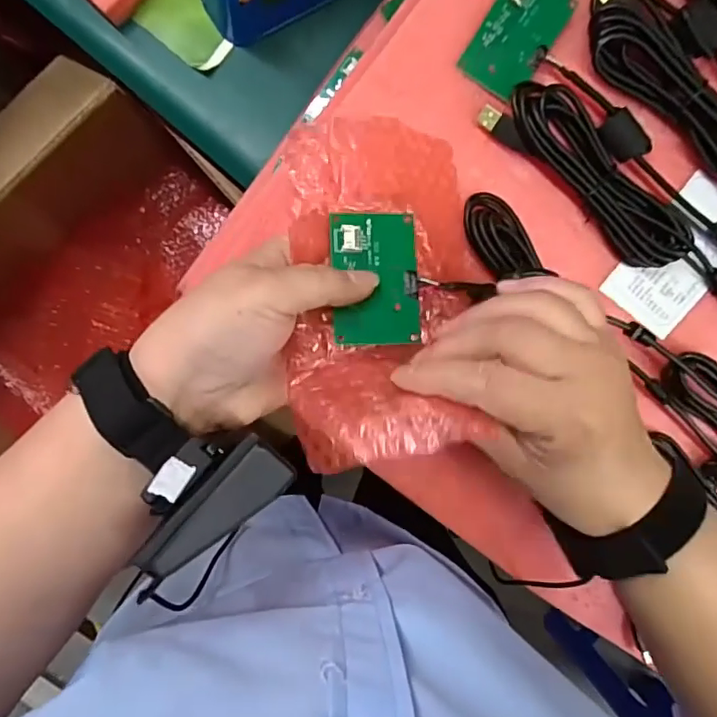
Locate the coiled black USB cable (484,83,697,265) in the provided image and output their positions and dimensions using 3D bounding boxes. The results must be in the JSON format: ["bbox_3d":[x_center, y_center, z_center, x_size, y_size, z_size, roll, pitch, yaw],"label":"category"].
[{"bbox_3d":[0.152,-0.117,0.357,0.154,0.017,0.048,43,95,-5],"label":"coiled black USB cable"}]

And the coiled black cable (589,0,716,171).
[{"bbox_3d":[0.205,-0.171,0.343,0.151,0.019,0.048,40,96,-5],"label":"coiled black cable"}]

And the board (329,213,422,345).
[{"bbox_3d":[0.009,-0.042,0.287,0.045,0.005,0.069,-2,84,-10],"label":"board"}]

